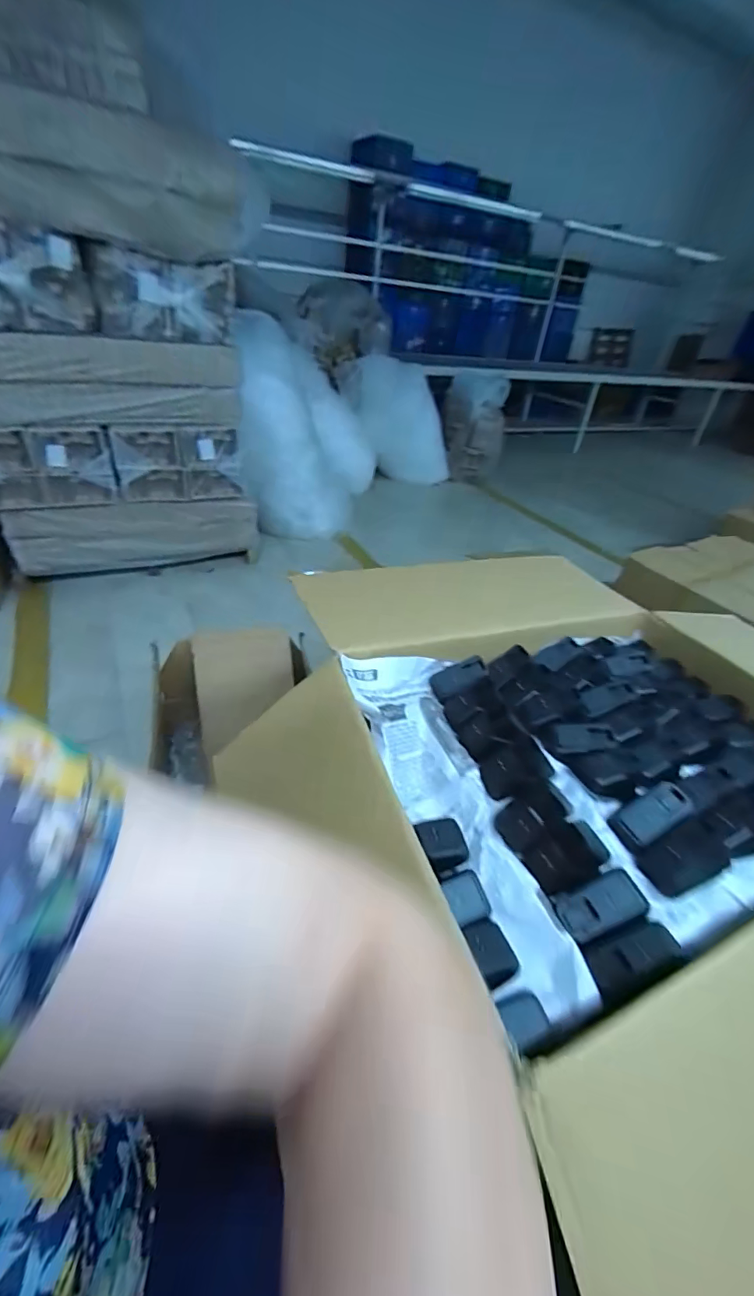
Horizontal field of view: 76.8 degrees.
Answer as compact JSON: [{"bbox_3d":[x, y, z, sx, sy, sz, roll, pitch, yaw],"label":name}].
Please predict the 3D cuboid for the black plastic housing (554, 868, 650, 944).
[{"bbox_3d":[0.182,0.209,0.387,0.068,0.008,0.039,-20,34,-3],"label":"black plastic housing"}]

